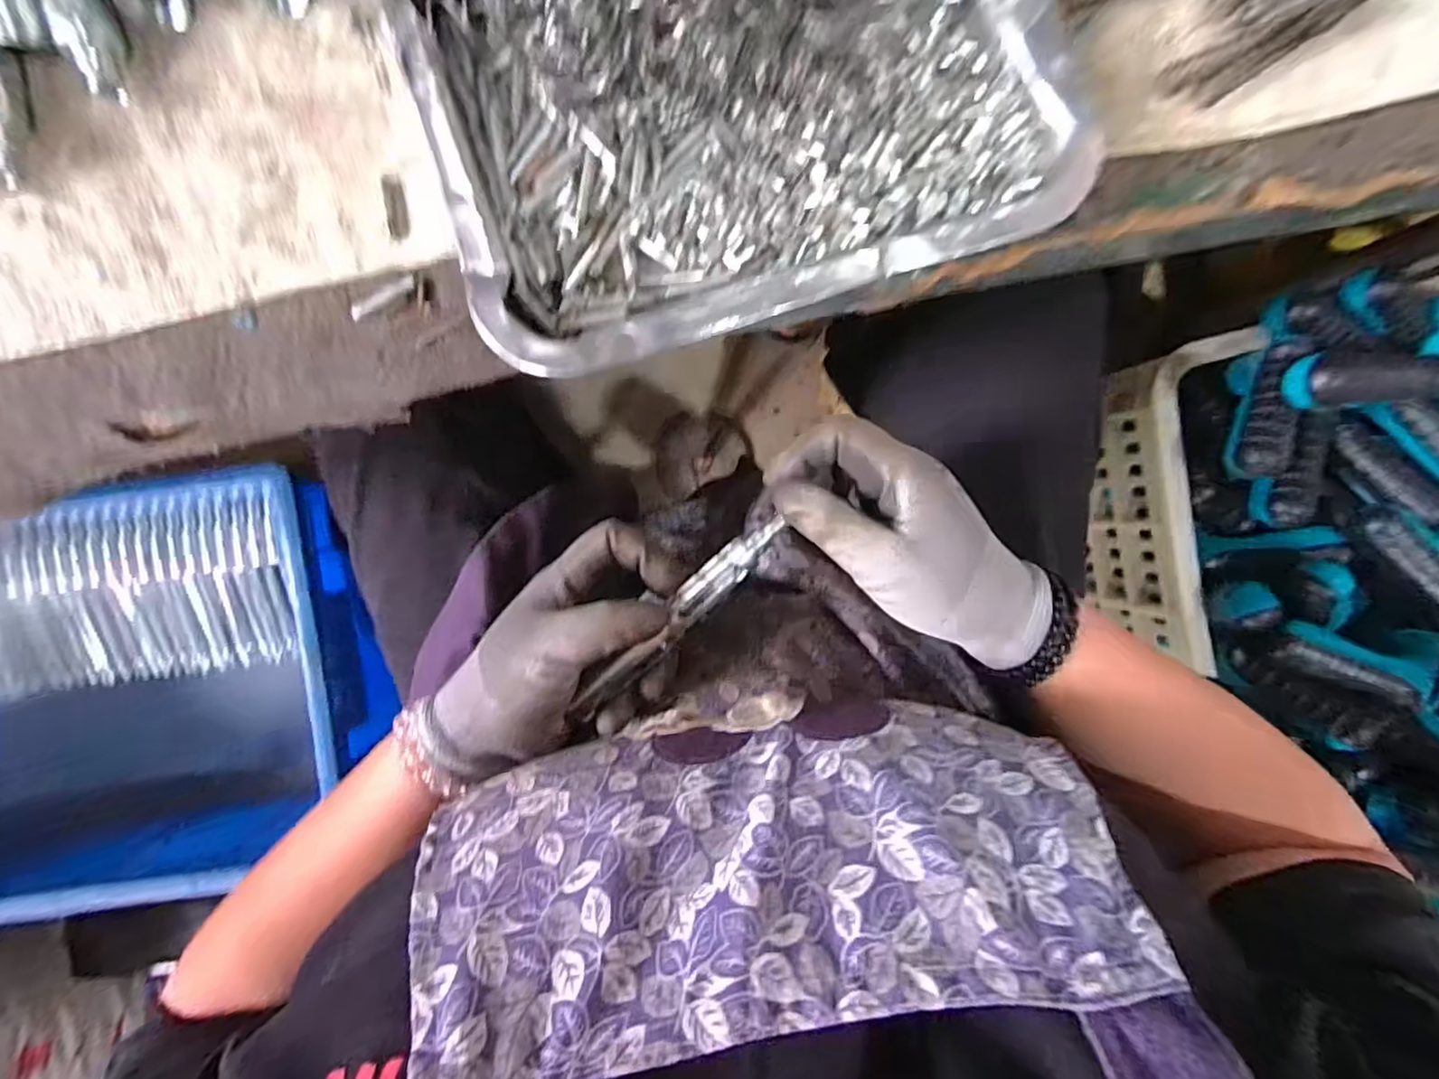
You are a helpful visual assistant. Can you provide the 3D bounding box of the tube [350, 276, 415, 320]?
[{"bbox_3d":[-0.144,-0.104,0.271,0.029,0.004,0.007,-31,94,0],"label":"tube"}]

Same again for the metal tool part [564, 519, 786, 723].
[{"bbox_3d":[-0.020,0.038,0.319,0.016,0.007,0.132,44,97,-4],"label":"metal tool part"}]

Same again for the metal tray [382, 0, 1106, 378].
[{"bbox_3d":[0.009,-0.183,0.256,0.249,0.036,0.182,-18,94,-1],"label":"metal tray"}]

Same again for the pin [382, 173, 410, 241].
[{"bbox_3d":[-0.139,-0.143,0.272,0.010,0.004,0.027,-10,93,-2],"label":"pin"}]

